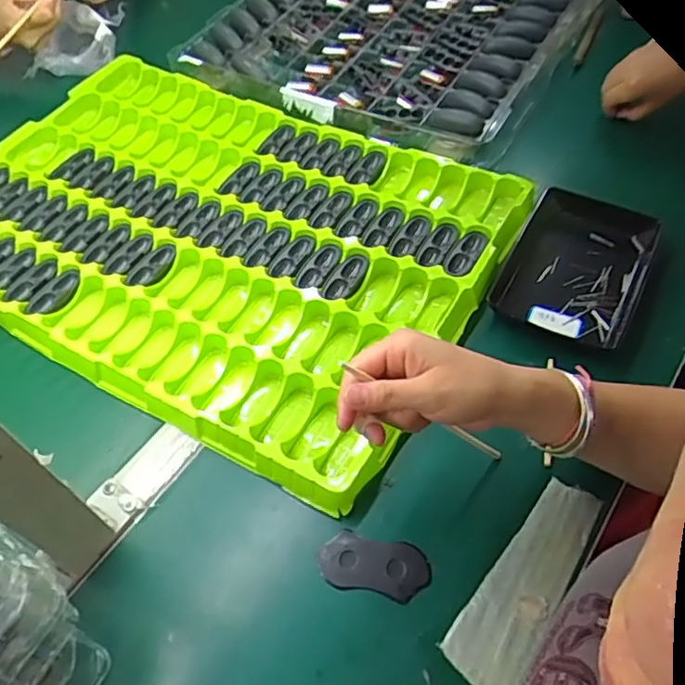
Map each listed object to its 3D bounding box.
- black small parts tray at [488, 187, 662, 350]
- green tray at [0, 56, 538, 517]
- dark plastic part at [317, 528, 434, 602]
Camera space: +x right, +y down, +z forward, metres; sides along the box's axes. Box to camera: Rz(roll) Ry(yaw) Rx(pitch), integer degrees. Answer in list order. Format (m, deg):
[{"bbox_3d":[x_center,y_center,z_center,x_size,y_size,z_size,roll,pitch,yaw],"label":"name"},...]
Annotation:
[{"bbox_3d":[0.228,-0.079,0.598,0.120,0.035,0.161,23,60,19],"label":"black small parts tray"},{"bbox_3d":[-0.141,-0.121,0.655,0.569,0.042,0.400,24,60,19],"label":"green tray"},{"bbox_3d":[0.024,0.166,0.457,0.080,0.006,0.040,9,57,11],"label":"dark plastic part"}]

